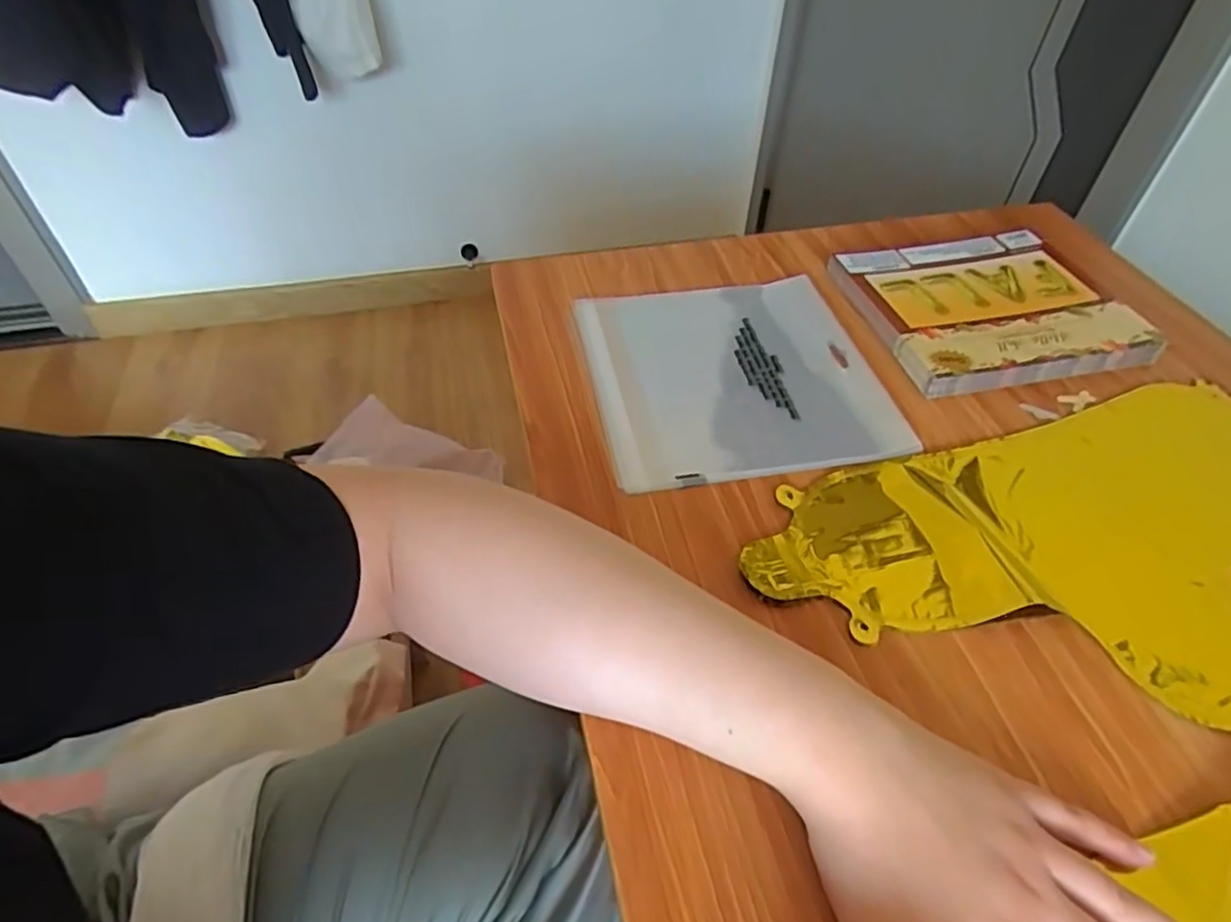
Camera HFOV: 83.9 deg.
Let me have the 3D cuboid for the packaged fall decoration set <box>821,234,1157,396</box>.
[{"bbox_3d":[0.289,-0.122,0.540,0.182,0.025,0.160,-9,48,-9],"label":"packaged fall decoration set"}]

